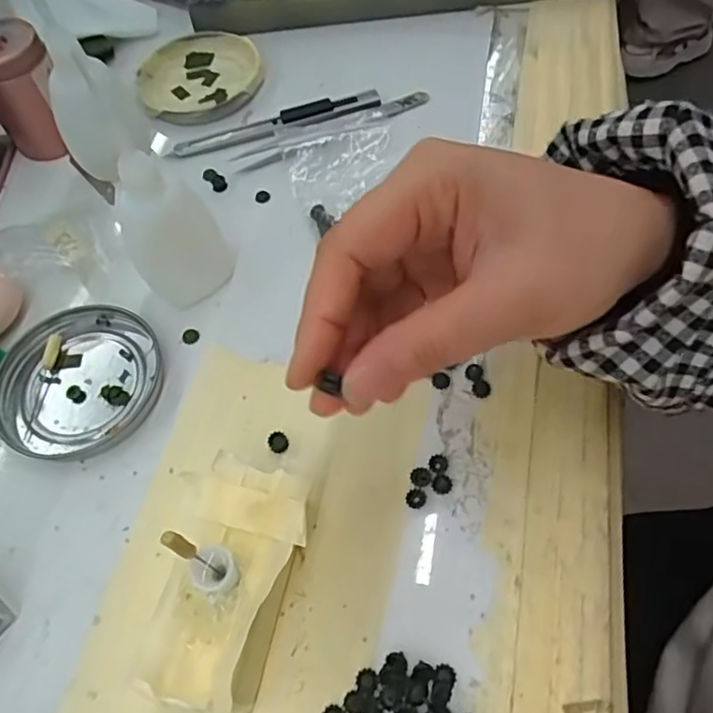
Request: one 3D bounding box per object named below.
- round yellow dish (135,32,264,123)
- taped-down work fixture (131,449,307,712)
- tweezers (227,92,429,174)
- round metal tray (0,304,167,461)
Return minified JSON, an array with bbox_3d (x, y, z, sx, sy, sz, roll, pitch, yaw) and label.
[{"bbox_3d":[-0.101,-0.182,0.396,0.077,0.011,0.080,-12,61,-3],"label":"round yellow dish"},{"bbox_3d":[-0.045,0.084,0.224,0.047,0.041,0.085,11,62,12],"label":"taped-down work fixture"},{"bbox_3d":[-0.012,-0.134,0.360,0.124,0.011,0.023,-24,62,-9],"label":"tweezers"},{"bbox_3d":[-0.133,0.009,0.292,0.078,0.008,0.078,-2,61,3],"label":"round metal tray"}]

